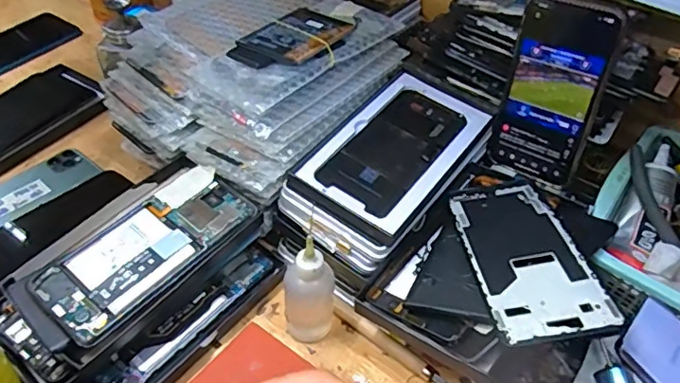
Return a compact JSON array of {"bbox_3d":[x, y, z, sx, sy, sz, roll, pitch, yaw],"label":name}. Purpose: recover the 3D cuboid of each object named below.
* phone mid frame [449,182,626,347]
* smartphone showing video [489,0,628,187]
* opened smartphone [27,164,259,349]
[{"bbox_3d":[0.128,0.043,0.393,0.071,0.005,0.161,-11,33,3],"label":"phone mid frame"},{"bbox_3d":[0.174,-0.079,0.458,0.072,0.148,0.009,26,35,27],"label":"smartphone showing video"},{"bbox_3d":[-0.141,0.041,0.413,0.074,0.014,0.156,29,52,24],"label":"opened smartphone"}]

